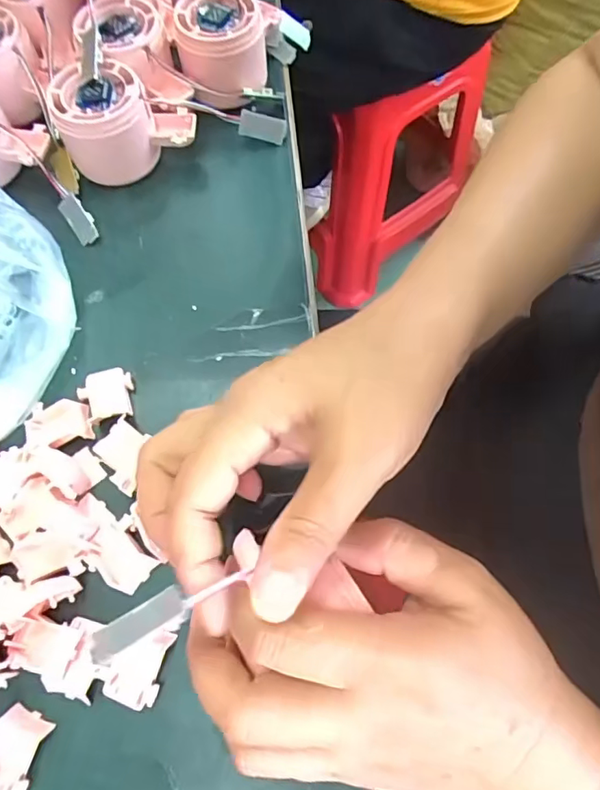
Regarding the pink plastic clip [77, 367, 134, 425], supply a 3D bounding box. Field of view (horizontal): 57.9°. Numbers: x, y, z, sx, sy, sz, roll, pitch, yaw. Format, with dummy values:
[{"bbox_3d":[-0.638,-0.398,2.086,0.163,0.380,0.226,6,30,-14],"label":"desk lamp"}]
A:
[{"bbox_3d":[-0.105,0.000,0.298,0.029,0.010,0.029,1,68,-2],"label":"pink plastic clip"}]

